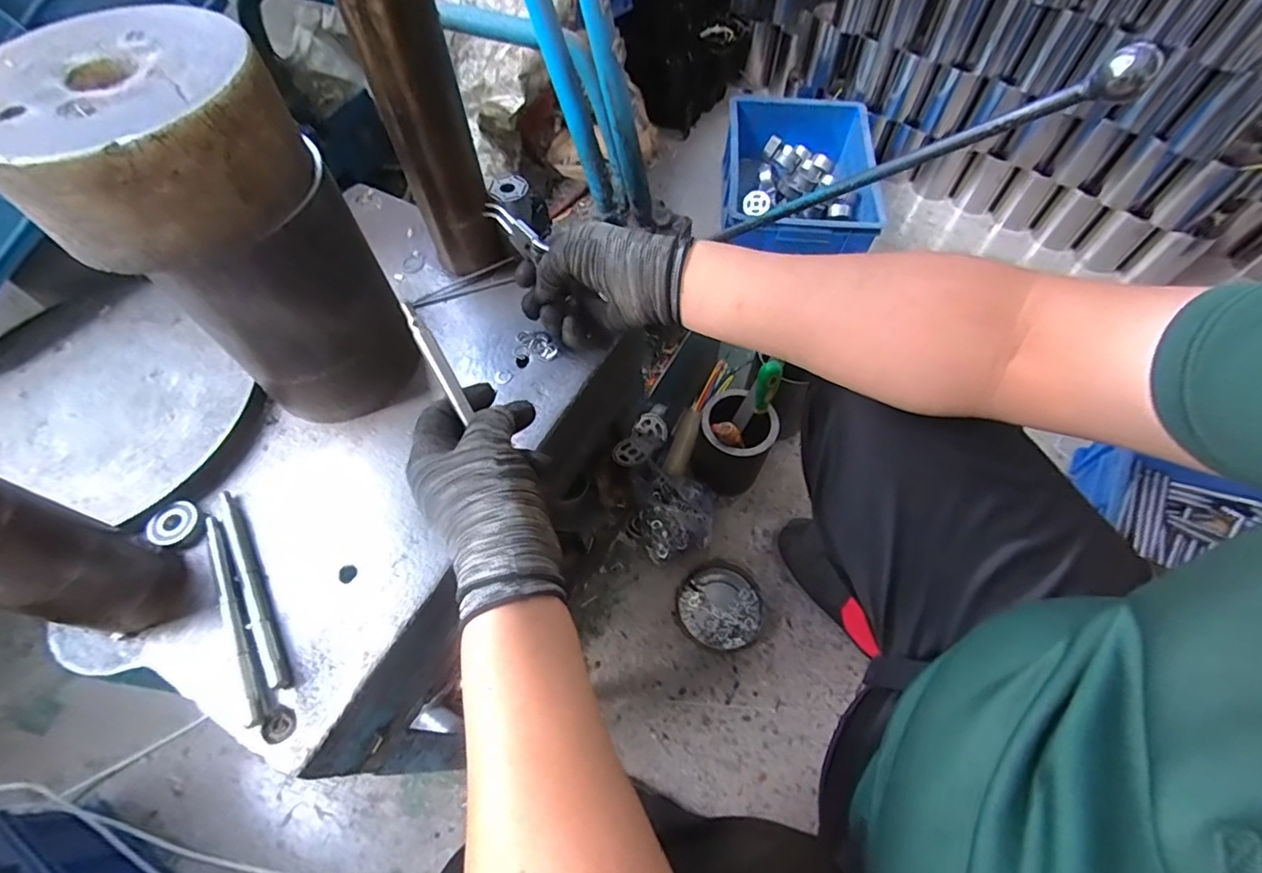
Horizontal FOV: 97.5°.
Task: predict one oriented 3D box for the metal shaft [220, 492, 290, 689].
[{"bbox_3d":[-0.278,0.106,0.406,0.014,0.013,0.165,-30,64,-15],"label":"metal shaft"}]

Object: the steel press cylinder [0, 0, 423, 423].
[{"bbox_3d":[-0.268,-0.127,0.393,0.143,0.245,0.137,-34,65,-17],"label":"steel press cylinder"}]

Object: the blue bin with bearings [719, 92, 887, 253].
[{"bbox_3d":[0.367,-0.546,1.194,0.327,0.153,0.443,5,61,4],"label":"blue bin with bearings"}]

